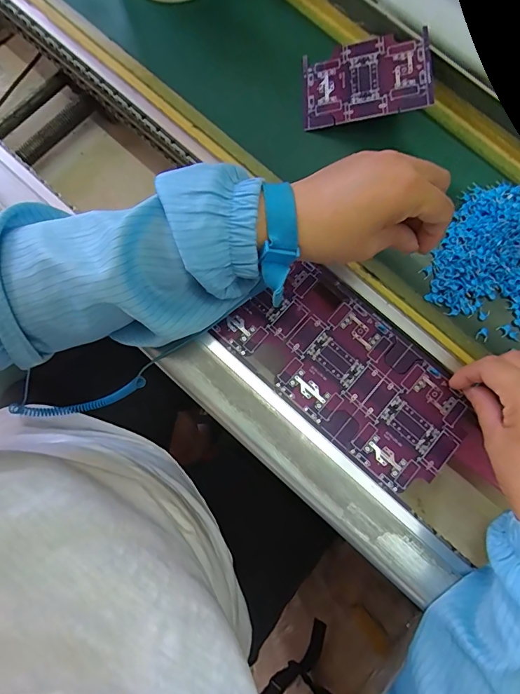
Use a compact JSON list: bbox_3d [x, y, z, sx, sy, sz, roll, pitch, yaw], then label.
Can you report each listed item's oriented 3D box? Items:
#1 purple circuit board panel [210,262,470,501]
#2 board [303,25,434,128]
[{"bbox_3d":[0.078,0.021,0.351,0.210,0.006,0.105,41,81,6],"label":"purple circuit board panel"},{"bbox_3d":[0.098,-0.249,0.377,0.112,0.005,0.083,-3,76,16],"label":"board"}]

